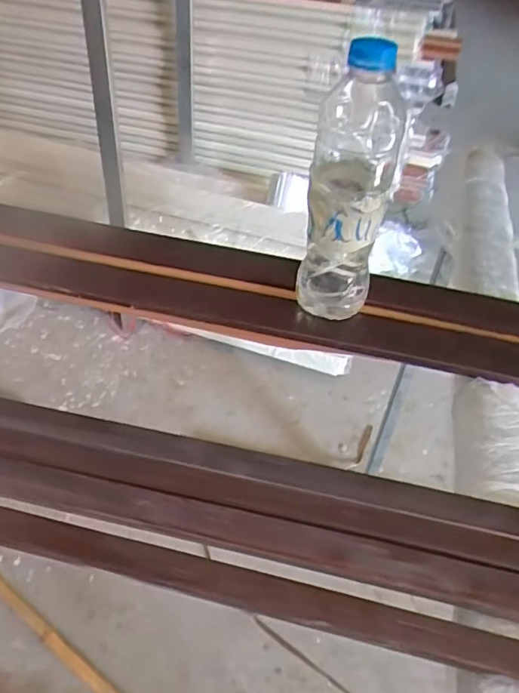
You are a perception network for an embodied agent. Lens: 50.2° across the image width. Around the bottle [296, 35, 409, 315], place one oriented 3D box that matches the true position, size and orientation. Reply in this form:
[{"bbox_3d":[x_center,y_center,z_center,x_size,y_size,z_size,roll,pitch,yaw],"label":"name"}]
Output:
[{"bbox_3d":[0.068,-0.114,0.433,0.060,0.222,0.062,7,44,6],"label":"bottle"}]

